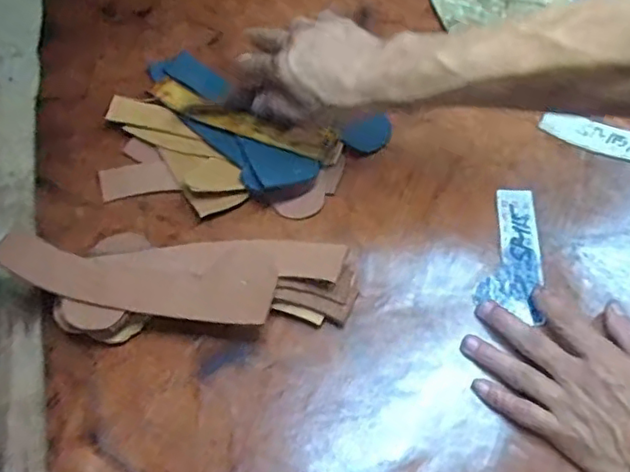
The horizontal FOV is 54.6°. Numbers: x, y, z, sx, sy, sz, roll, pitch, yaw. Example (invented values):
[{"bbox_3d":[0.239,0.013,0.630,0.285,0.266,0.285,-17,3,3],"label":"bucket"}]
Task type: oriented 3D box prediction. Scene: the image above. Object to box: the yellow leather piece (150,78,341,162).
[{"bbox_3d":[-0.073,-0.111,0.572,0.197,0.016,0.035,22,65,20],"label":"yellow leather piece"}]

